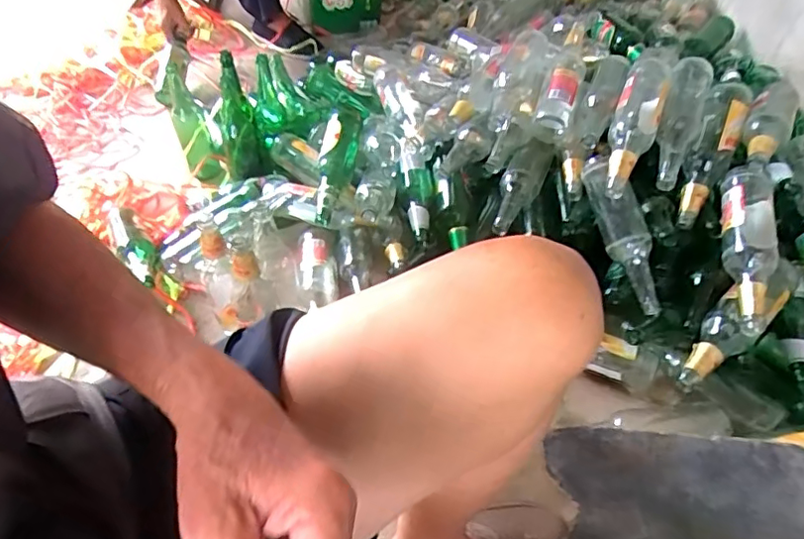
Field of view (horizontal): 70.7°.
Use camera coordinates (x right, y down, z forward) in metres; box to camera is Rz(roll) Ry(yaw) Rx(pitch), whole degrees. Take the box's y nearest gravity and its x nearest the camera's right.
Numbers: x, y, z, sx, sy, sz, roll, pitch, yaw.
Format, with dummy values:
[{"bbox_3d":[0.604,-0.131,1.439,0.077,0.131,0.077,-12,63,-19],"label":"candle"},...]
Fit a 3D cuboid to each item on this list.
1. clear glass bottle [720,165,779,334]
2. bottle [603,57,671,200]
[{"bbox_3d":[0.512,-0.027,0.835,0.084,0.074,0.254,12,63,10],"label":"clear glass bottle"},{"bbox_3d":[0.381,-0.243,0.923,0.072,0.085,0.283,20,50,16],"label":"bottle"}]

